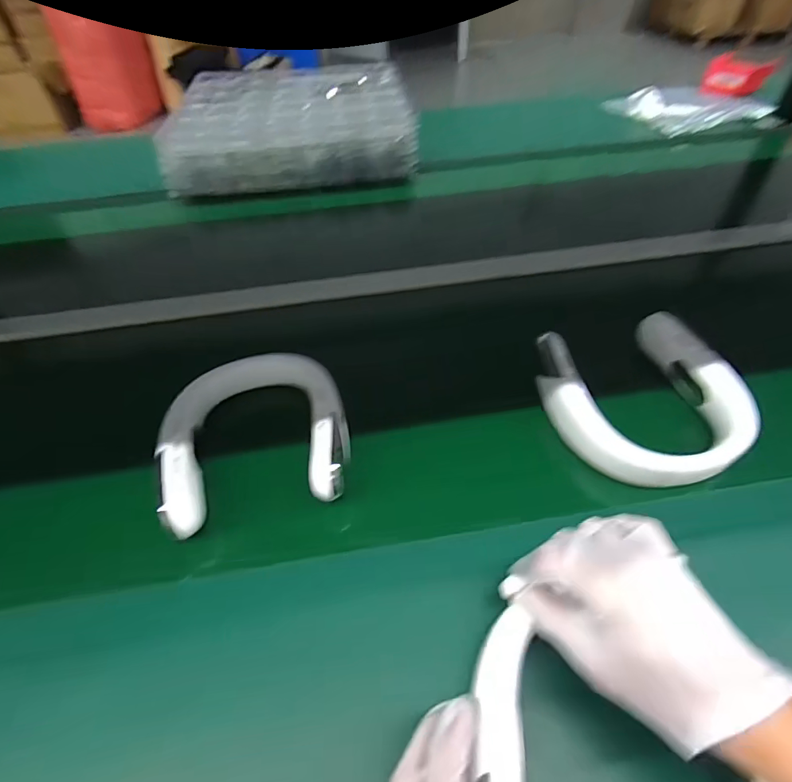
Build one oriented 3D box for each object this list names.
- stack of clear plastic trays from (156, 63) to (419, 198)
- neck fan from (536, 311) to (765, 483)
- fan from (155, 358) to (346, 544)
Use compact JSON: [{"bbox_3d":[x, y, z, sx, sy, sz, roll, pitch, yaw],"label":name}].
[{"bbox_3d":[-0.244,-0.644,1.084,0.516,0.143,0.469,-9,46,-3],"label":"stack of clear plastic trays"},{"bbox_3d":[0.261,0.004,0.482,0.187,0.049,0.201,-10,46,-4],"label":"neck fan"},{"bbox_3d":[-0.148,0.036,0.475,0.184,0.043,0.215,-13,46,-7],"label":"fan"}]

